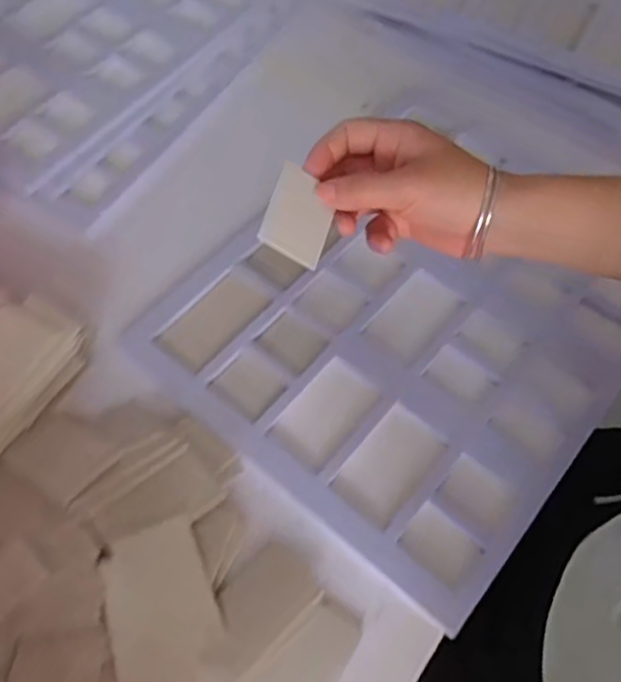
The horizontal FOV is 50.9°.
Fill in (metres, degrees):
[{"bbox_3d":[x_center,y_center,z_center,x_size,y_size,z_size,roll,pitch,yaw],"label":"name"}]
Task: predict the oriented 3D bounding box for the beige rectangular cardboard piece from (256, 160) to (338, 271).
[{"bbox_3d":[-0.006,-0.076,0.399,0.040,0.004,0.053,24,74,-18],"label":"beige rectangular cardboard piece"}]

